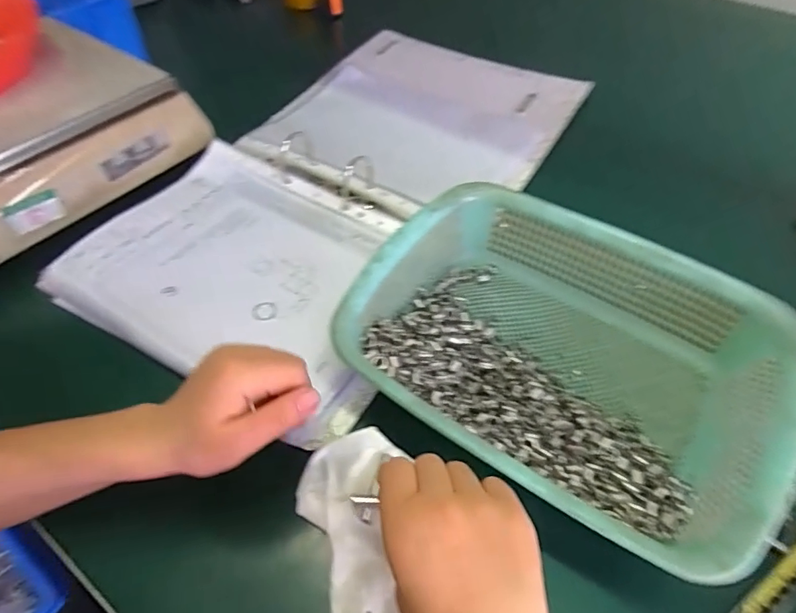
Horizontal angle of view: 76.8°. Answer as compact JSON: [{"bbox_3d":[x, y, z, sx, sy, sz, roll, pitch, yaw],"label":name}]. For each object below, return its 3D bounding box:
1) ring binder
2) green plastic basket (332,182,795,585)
[{"bbox_3d":[-0.036,-0.168,0.578,0.329,0.036,0.625,25,57,20],"label":"ring binder"},{"bbox_3d":[0.120,0.040,0.390,0.304,0.085,0.226,27,56,20],"label":"green plastic basket"}]

